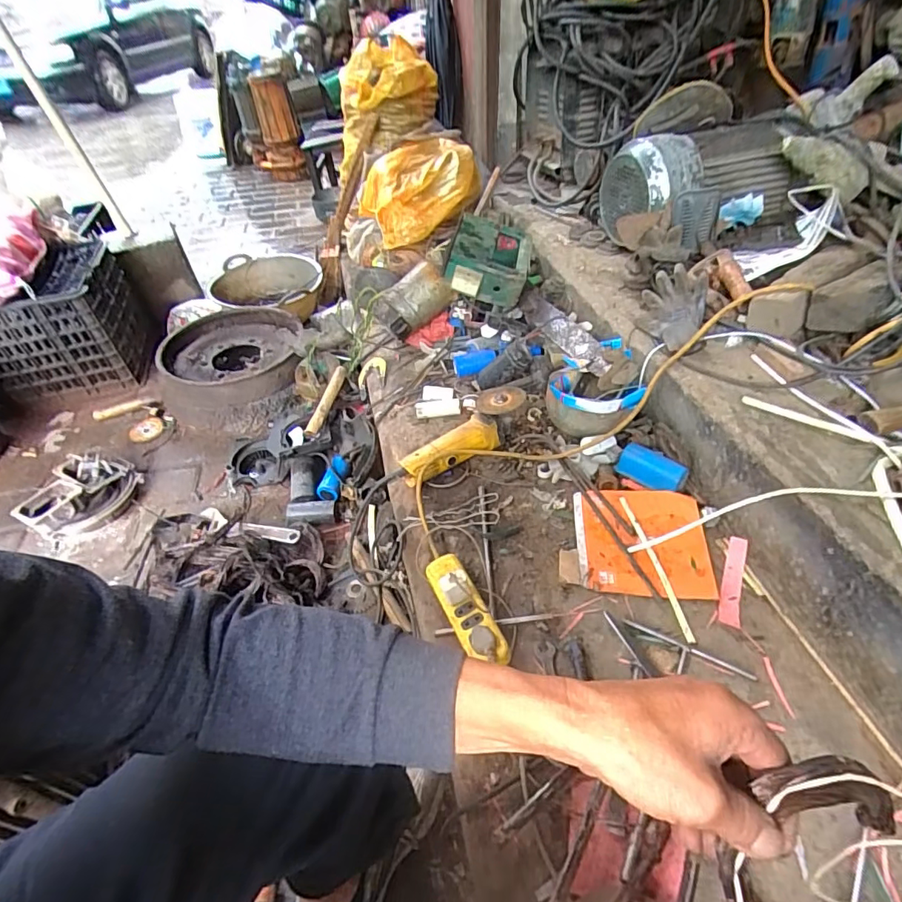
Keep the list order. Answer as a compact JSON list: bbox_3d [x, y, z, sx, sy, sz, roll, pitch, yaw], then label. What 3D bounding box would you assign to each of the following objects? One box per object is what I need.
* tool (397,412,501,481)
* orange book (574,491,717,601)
[{"bbox_3d":[-0.004,-0.003,1.021,0.198,0.066,0.077,-22,45,-19],"label":"tool"},{"bbox_3d":[0.310,0.141,0.845,0.201,0.021,0.203,3,42,7],"label":"orange book"}]

